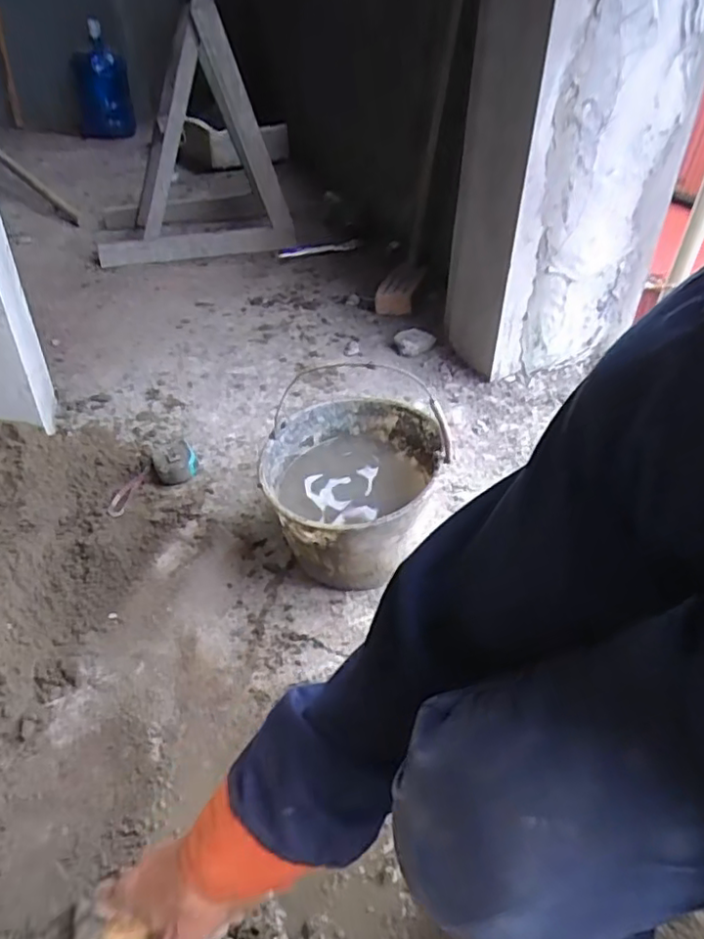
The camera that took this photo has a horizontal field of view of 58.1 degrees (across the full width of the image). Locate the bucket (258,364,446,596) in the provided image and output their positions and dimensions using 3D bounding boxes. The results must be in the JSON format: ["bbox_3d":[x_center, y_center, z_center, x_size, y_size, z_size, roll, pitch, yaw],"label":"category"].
[{"bbox_3d":[0.000,0.042,0.863,0.221,0.180,0.269,1,37,0],"label":"bucket"}]

